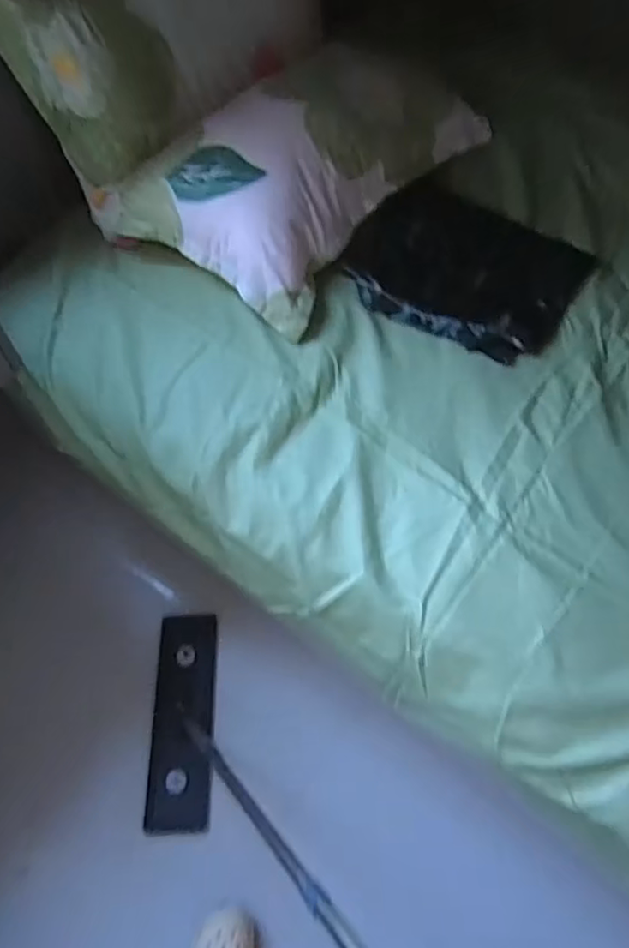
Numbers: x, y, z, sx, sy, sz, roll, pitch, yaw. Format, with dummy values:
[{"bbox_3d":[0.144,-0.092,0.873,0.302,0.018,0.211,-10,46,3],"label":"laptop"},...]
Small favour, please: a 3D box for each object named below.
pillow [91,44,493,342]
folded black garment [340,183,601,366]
[{"bbox_3d":[-0.036,-0.563,1.094,0.401,0.192,0.584,31,63,15],"label":"pillow"},{"bbox_3d":[0.263,-0.364,1.071,0.376,0.036,0.325,29,63,14],"label":"folded black garment"}]

